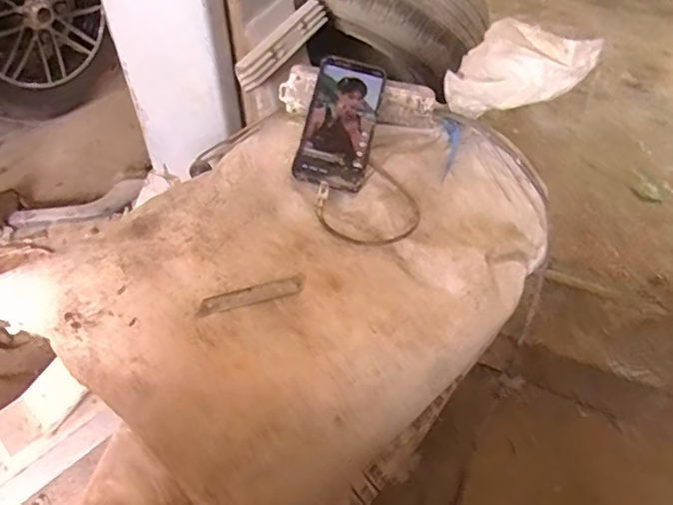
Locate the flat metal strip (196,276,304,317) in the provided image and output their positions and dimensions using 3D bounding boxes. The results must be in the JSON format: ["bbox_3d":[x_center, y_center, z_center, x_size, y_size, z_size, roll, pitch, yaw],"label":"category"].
[{"bbox_3d":[-0.076,0.039,0.502,0.093,0.004,0.020,-13,55,-7],"label":"flat metal strip"}]

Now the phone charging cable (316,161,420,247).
[{"bbox_3d":[0.036,-0.045,0.572,0.107,0.014,0.107,1,47,-1],"label":"phone charging cable"}]

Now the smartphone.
[{"bbox_3d":[0.005,-0.145,0.618,0.074,0.014,0.164,15,69,-3],"label":"smartphone"}]

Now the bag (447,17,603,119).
[{"bbox_3d":[0.181,-0.195,0.596,0.169,0.090,0.047,-9,20,49],"label":"bag"}]

